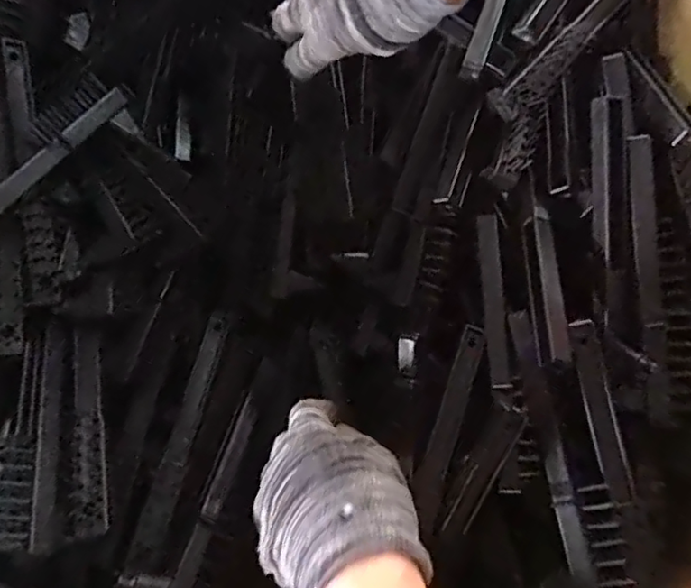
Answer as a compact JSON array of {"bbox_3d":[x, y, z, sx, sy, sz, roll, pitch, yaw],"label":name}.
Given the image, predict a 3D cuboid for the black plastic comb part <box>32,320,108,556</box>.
[{"bbox_3d":[-0.175,0.082,0.384,0.037,0.017,0.144,-13,58,-2],"label":"black plastic comb part"}]

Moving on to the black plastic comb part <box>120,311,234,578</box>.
[{"bbox_3d":[-0.112,0.095,0.413,0.017,0.017,0.182,11,58,2],"label":"black plastic comb part"}]

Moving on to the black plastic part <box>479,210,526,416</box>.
[{"bbox_3d":[0.100,0.010,0.400,0.017,0.014,0.133,-4,79,-1],"label":"black plastic part"}]

